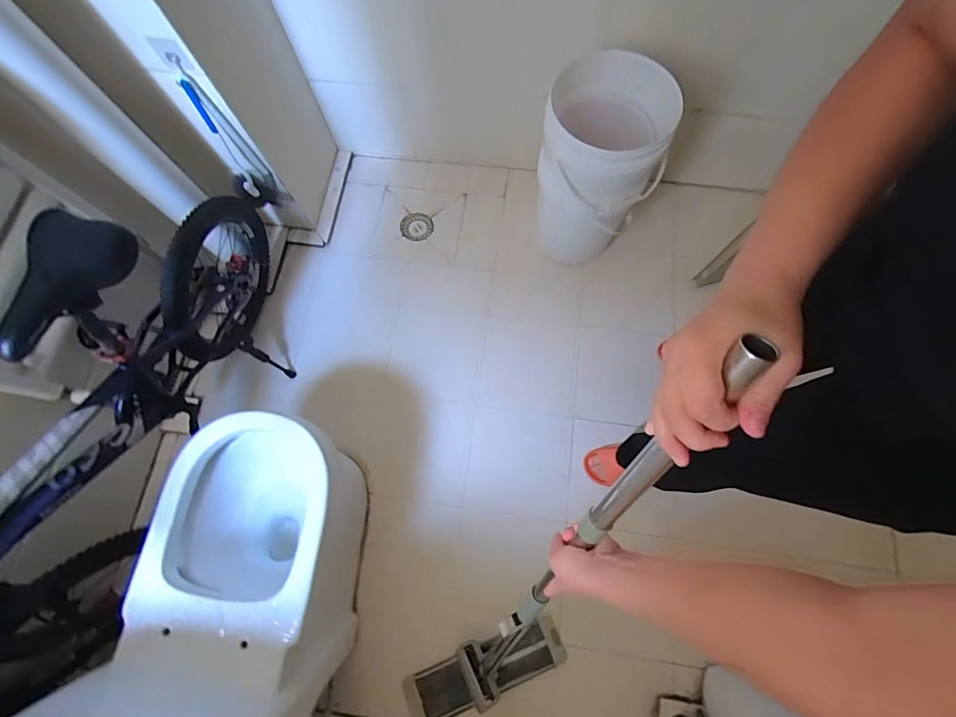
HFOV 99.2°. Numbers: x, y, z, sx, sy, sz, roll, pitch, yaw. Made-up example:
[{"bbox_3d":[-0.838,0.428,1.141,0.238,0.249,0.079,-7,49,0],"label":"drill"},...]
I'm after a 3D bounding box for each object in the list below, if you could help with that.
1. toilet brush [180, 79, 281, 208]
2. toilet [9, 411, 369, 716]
[{"bbox_3d":[-0.651,-0.526,1.073,0.105,0.384,0.105,-37,76,-9],"label":"toilet brush"},{"bbox_3d":[-0.482,0.468,0.827,0.386,0.646,0.684,11,73,4],"label":"toilet"}]

